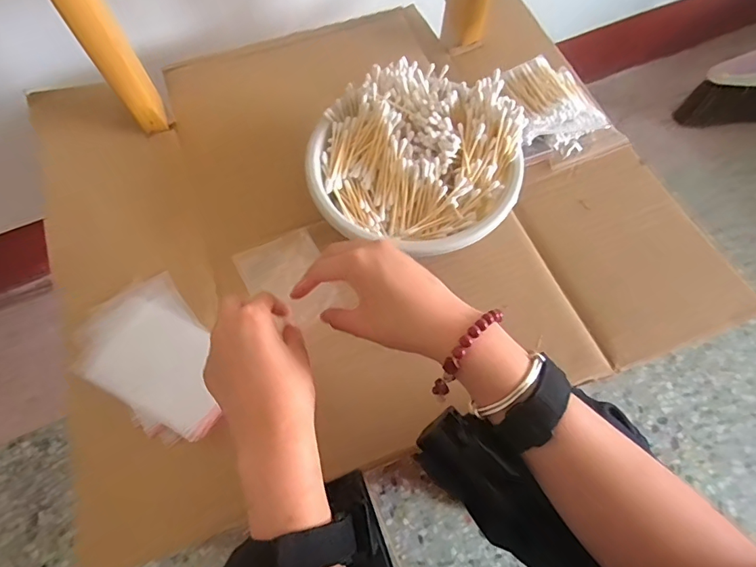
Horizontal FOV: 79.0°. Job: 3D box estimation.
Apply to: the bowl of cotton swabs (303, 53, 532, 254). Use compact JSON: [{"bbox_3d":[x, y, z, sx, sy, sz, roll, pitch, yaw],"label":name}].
[{"bbox_3d":[0.034,-0.114,0.439,0.190,0.081,0.184,0,66,1],"label":"bowl of cotton swabs"}]

